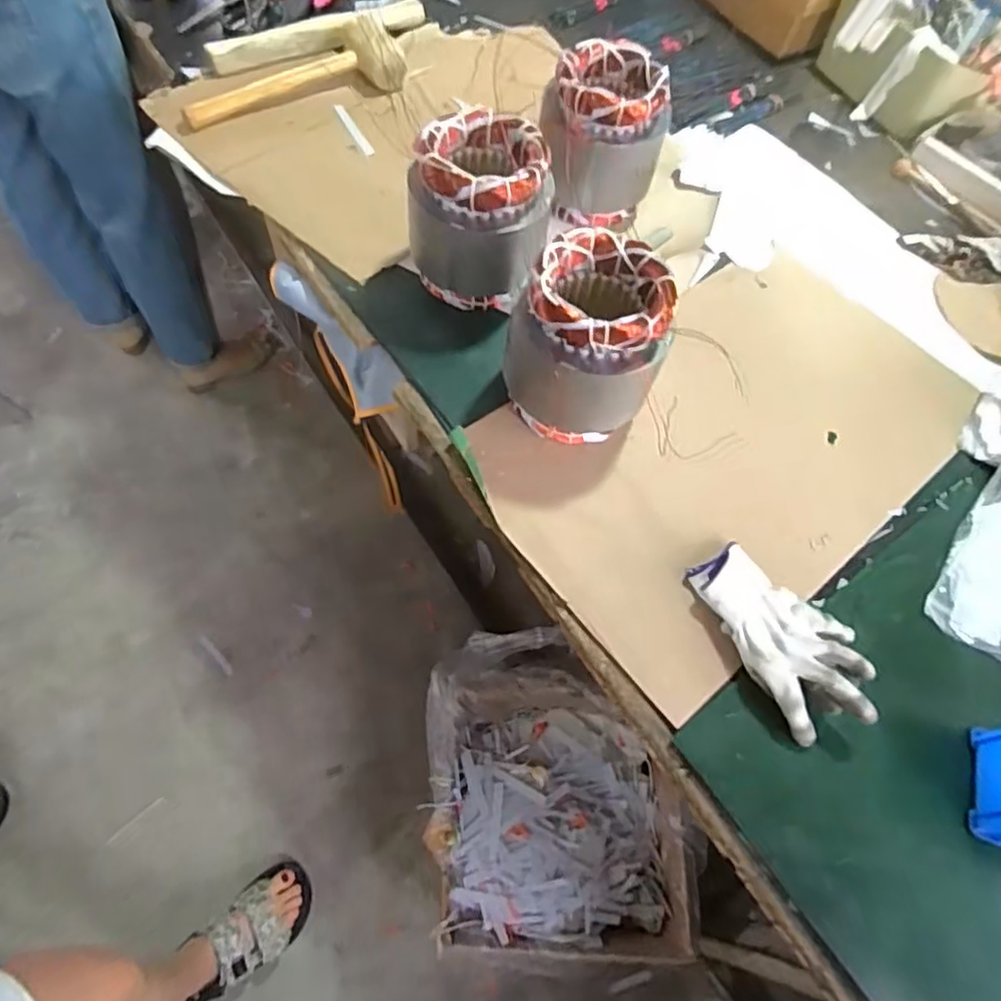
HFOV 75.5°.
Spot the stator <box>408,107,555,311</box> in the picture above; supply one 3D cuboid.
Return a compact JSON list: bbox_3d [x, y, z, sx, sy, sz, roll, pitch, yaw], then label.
[{"bbox_3d":[-0.021,-0.304,0.704,0.133,0.162,0.133,6,63,-1],"label":"stator"}]

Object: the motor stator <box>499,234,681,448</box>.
[{"bbox_3d":[0.087,-0.145,0.630,0.126,0.168,0.132,26,65,9],"label":"motor stator"}]

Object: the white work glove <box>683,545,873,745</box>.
[{"bbox_3d":[0.251,0.116,0.575,0.089,0.050,0.172,-24,67,-15],"label":"white work glove"}]

